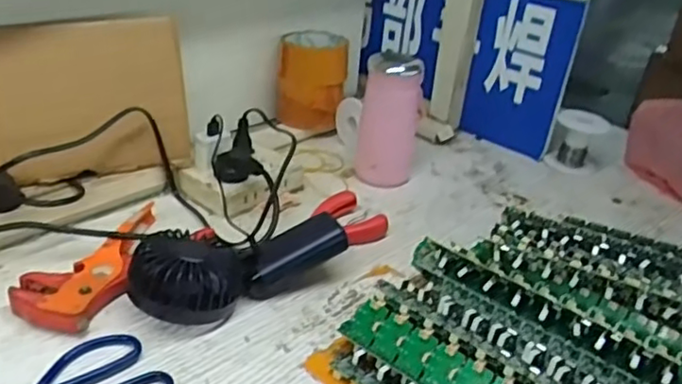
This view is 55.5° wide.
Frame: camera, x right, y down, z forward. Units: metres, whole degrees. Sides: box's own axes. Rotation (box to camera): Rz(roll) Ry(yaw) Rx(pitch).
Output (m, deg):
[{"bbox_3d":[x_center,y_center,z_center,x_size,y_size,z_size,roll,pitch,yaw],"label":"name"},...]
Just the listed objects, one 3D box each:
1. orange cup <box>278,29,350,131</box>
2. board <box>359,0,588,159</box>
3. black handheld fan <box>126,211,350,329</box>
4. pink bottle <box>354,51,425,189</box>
[{"bbox_3d":[-0.036,-0.145,0.836,0.085,0.103,0.079,5,30,-3],"label":"orange cup"},{"bbox_3d":[0.155,-0.202,0.852,0.303,0.253,0.027,28,37,33],"label":"board"},{"bbox_3d":[-0.085,0.061,0.546,0.179,0.053,0.078,-12,35,-28],"label":"black handheld fan"},{"bbox_3d":[0.056,-0.086,0.745,0.066,0.134,0.077,7,30,2],"label":"pink bottle"}]

